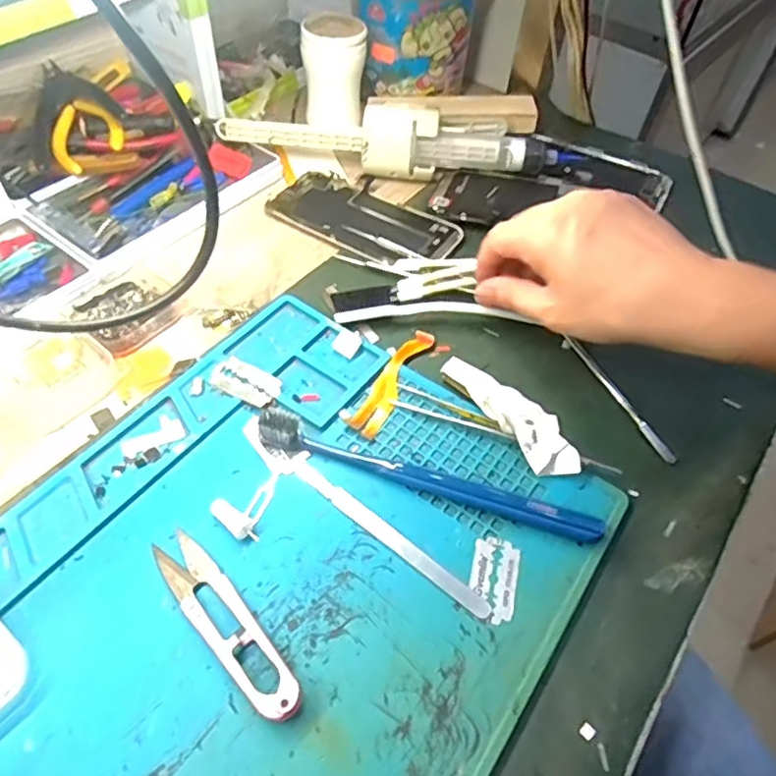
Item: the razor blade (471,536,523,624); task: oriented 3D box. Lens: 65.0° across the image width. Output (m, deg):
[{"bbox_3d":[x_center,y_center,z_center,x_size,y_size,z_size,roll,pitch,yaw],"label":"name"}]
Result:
[{"bbox_3d":[0.053,0.091,0.295,0.022,0.004,0.040,11,52,4],"label":"razor blade"}]

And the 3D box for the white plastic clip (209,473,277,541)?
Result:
[{"bbox_3d":[-0.074,0.058,0.310,0.027,0.006,0.039,10,52,3],"label":"white plastic clip"}]

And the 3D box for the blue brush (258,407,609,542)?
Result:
[{"bbox_3d":[0.020,0.044,0.322,0.187,0.017,0.021,16,53,7],"label":"blue brush"}]

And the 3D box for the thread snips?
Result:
[{"bbox_3d":[-0.073,0.103,0.271,0.023,0.011,0.100,-35,63,-27],"label":"thread snips"}]

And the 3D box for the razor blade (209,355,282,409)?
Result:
[{"bbox_3d":[-0.082,-0.005,0.358,0.041,0.004,0.024,26,55,14],"label":"razor blade"}]

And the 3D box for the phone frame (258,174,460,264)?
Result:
[{"bbox_3d":[-0.019,-0.131,0.468,0.141,0.013,0.076,28,55,16],"label":"phone frame"}]

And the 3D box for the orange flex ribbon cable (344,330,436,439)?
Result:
[{"bbox_3d":[0.004,-0.005,0.370,0.019,0.004,0.088,25,54,14],"label":"orange flex ribbon cable"}]

